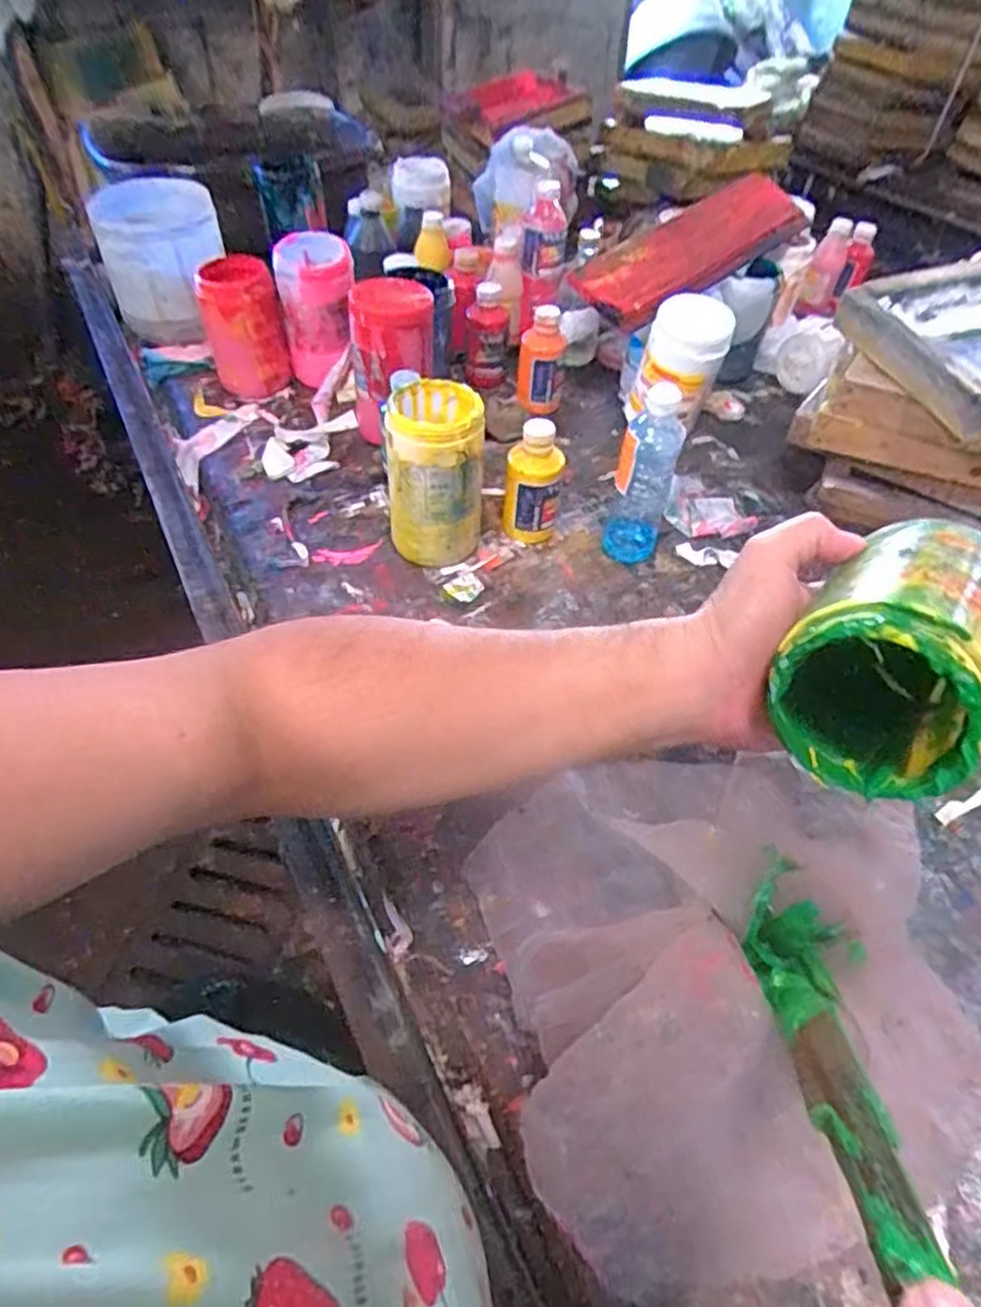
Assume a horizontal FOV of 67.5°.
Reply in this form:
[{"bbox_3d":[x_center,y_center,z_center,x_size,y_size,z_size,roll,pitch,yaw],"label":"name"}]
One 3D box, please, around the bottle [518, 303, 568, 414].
[{"bbox_3d":[0.064,-0.377,0.957,0.059,0.122,0.056,3,48,0],"label":"bottle"}]

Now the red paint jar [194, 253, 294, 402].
[{"bbox_3d":[-0.319,-0.421,0.952,0.093,0.143,0.094,-12,50,-13],"label":"red paint jar"}]

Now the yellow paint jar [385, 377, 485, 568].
[{"bbox_3d":[-0.056,-0.177,0.749,0.088,0.167,0.098,0,48,-4],"label":"yellow paint jar"}]

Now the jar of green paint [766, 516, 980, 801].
[{"bbox_3d":[0.210,-0.001,0.372,0.085,0.099,0.151,24,40,30],"label":"jar of green paint"}]

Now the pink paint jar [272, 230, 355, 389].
[{"bbox_3d":[-0.221,-0.439,0.948,0.094,0.152,0.098,-8,49,-10],"label":"pink paint jar"}]

